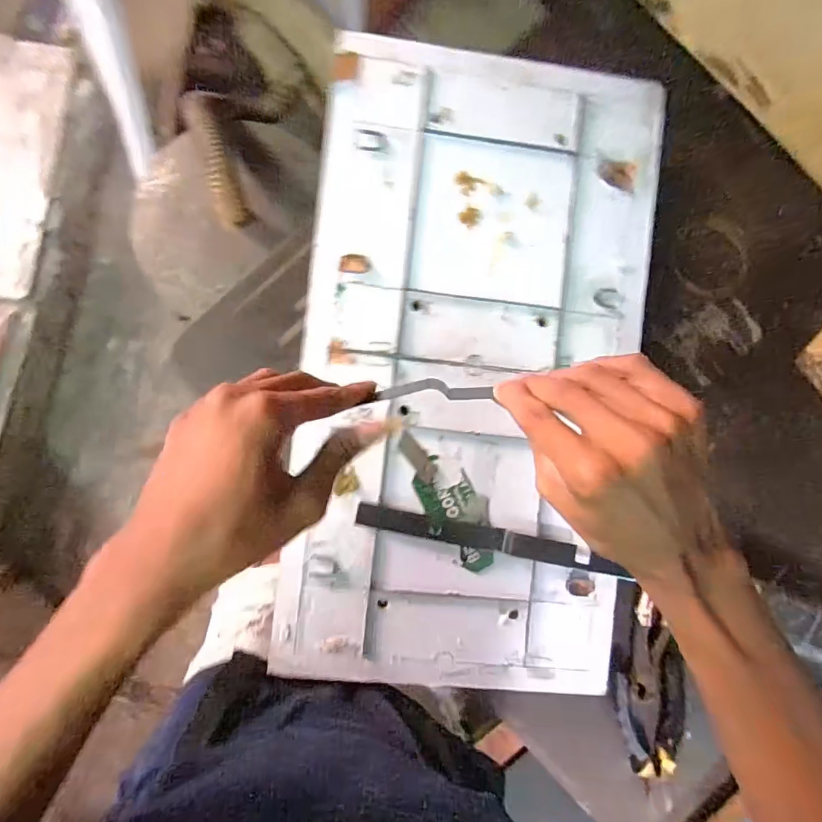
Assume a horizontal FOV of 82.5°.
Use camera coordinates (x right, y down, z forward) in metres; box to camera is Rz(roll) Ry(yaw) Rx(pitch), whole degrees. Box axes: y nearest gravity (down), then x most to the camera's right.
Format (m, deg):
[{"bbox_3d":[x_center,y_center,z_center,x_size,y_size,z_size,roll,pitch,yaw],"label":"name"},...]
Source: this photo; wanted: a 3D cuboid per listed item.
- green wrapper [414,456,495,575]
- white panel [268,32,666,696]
[{"bbox_3d":[0.049,0.100,0.462,0.052,0.005,0.118,-35,92,-7],"label":"green wrapper"},{"bbox_3d":[0.064,-0.043,0.465,0.333,0.026,0.613,6,87,-6],"label":"white panel"}]

